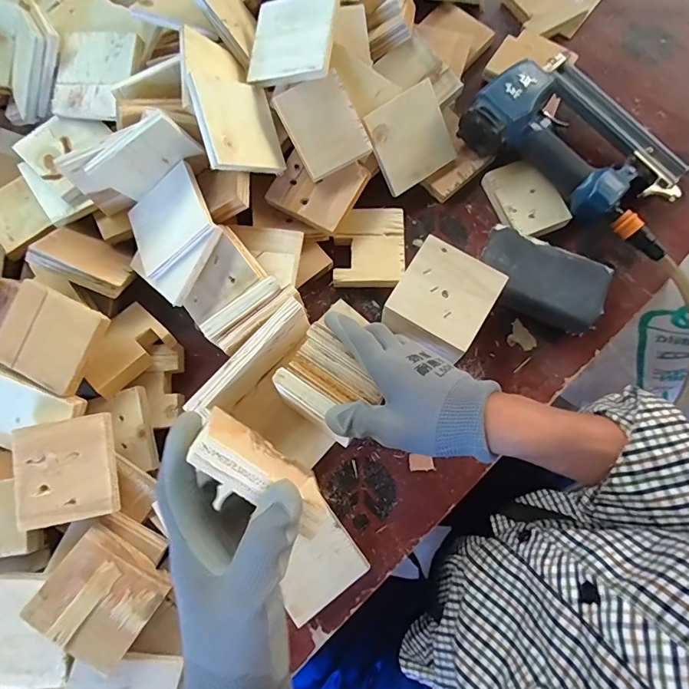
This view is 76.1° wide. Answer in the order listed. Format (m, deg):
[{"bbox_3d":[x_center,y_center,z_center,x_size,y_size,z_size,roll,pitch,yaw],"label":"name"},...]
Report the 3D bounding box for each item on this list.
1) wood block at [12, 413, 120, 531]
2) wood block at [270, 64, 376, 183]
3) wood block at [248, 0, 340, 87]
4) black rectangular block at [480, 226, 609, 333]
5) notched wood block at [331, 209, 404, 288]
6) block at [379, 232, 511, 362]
[{"bbox_3d":[-0.254,0.115,0.402,0.085,0.012,0.090,-9,80,-8],"label":"wood block"},{"bbox_3d":[-0.021,-0.232,0.468,0.074,0.014,0.091,-29,102,1],"label":"wood block"},{"bbox_3d":[-0.054,-0.319,0.458,0.092,0.013,0.092,4,85,22],"label":"wood block"},{"bbox_3d":[0.217,-0.072,0.494,0.138,0.038,0.078,28,78,8],"label":"black rectangular block"},{"bbox_3d":[0.029,-0.114,0.509,0.080,0.014,0.093,1,75,2],"label":"notched wood block"},{"bbox_3d":[0.101,-0.044,0.463,0.090,0.064,0.095,31,78,9],"label":"block"}]

